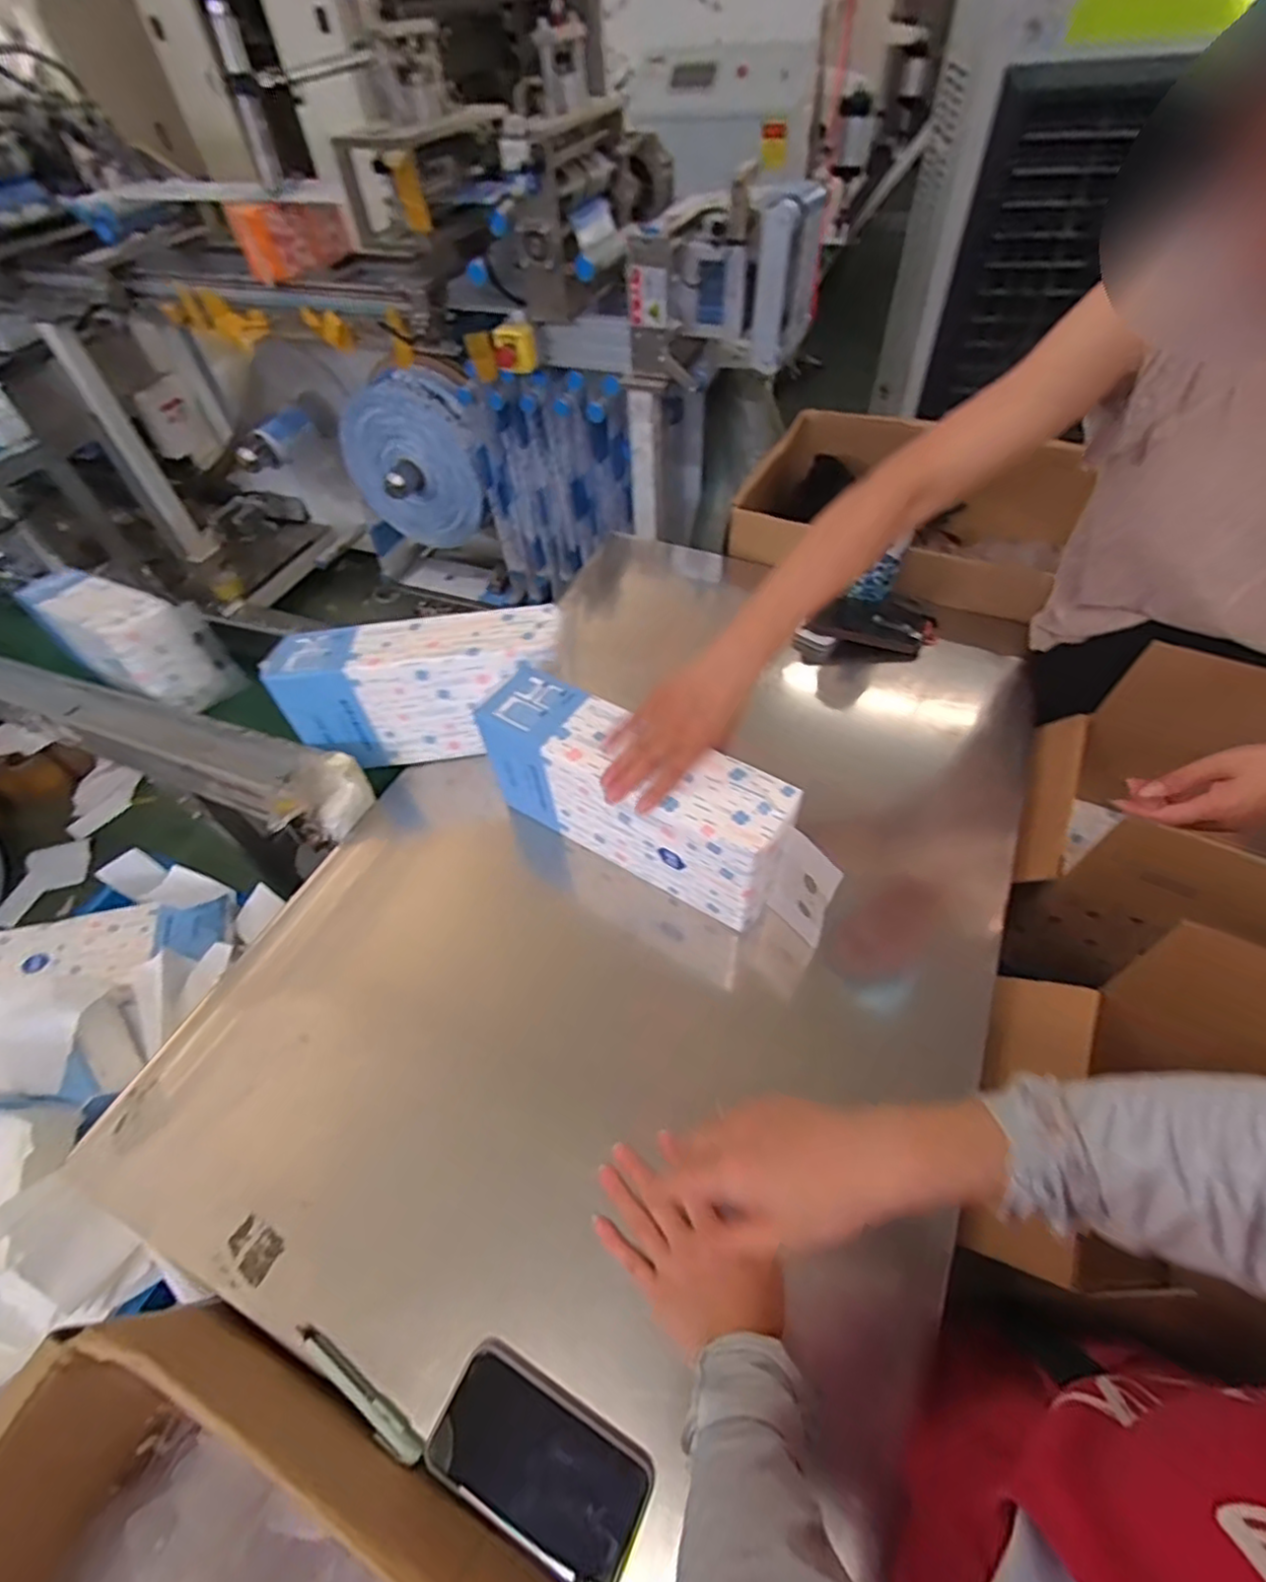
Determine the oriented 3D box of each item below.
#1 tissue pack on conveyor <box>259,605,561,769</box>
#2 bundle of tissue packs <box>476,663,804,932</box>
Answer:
[{"bbox_3d":[-0.254,-0.125,0.816,0.329,0.154,0.104,-6,53,-2],"label":"tissue pack on conveyor"},{"bbox_3d":[0.000,0.007,0.703,0.336,0.156,0.094,27,58,21],"label":"bundle of tissue packs"}]

